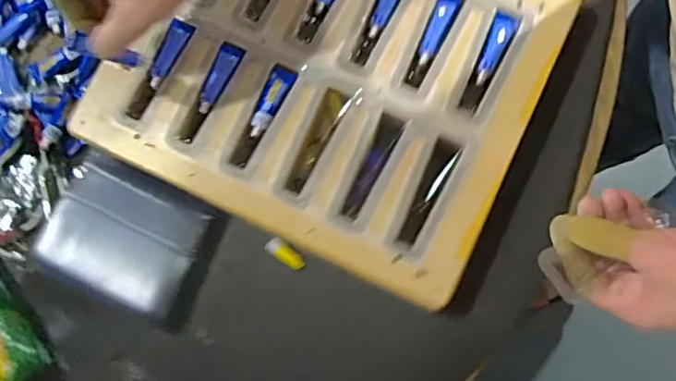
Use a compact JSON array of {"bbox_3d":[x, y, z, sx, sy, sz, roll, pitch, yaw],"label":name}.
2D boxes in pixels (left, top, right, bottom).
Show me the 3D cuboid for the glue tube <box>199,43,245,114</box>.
[{"bbox_3d":[-0.098,-0.094,0.492,0.020,0.007,0.061,21,82,7],"label":"glue tube"}]

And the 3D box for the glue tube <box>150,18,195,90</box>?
[{"bbox_3d":[-0.143,-0.116,0.496,0.018,0.008,0.060,30,93,6],"label":"glue tube"}]

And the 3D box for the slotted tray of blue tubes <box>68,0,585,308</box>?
[{"bbox_3d":[-0.004,-0.105,0.497,0.323,0.046,0.293,26,83,8],"label":"slotted tray of blue tubes"}]

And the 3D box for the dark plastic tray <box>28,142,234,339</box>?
[{"bbox_3d":[-0.175,0.037,0.490,0.142,0.021,0.103,26,83,8],"label":"dark plastic tray"}]

